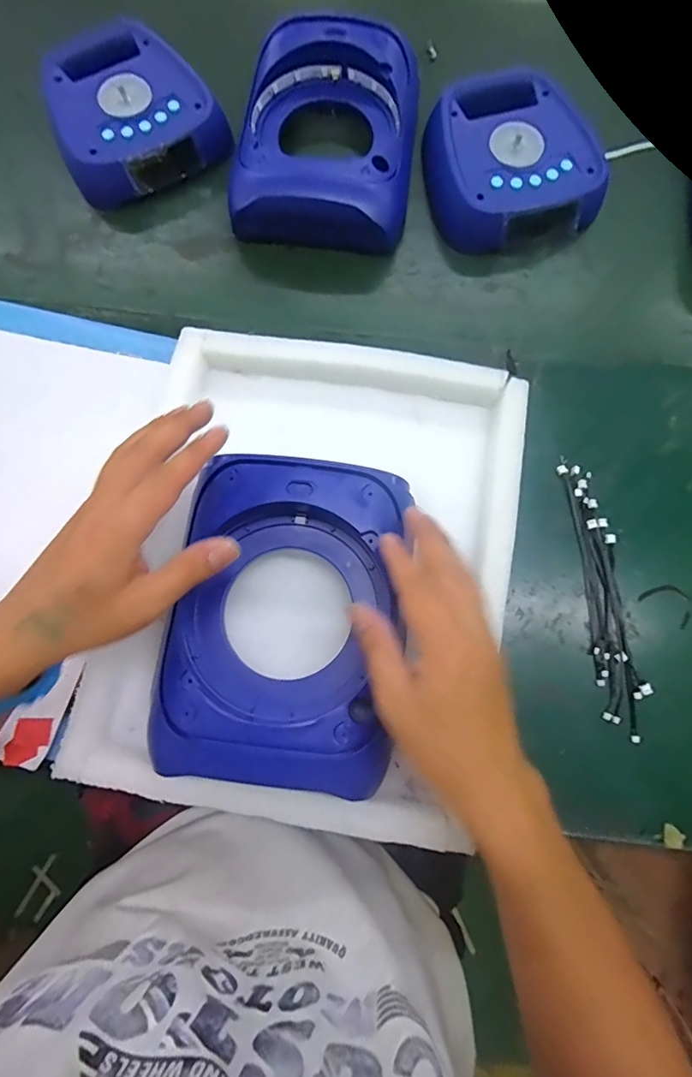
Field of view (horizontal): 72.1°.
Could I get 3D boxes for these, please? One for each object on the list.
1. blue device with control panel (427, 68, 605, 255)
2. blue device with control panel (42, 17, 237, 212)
[{"bbox_3d":[0.160,-0.380,0.484,0.166,0.048,0.172,-17,75,-5],"label":"blue device with control panel"},{"bbox_3d":[-0.222,-0.436,0.492,0.163,0.051,0.178,-28,79,-6],"label":"blue device with control panel"}]

